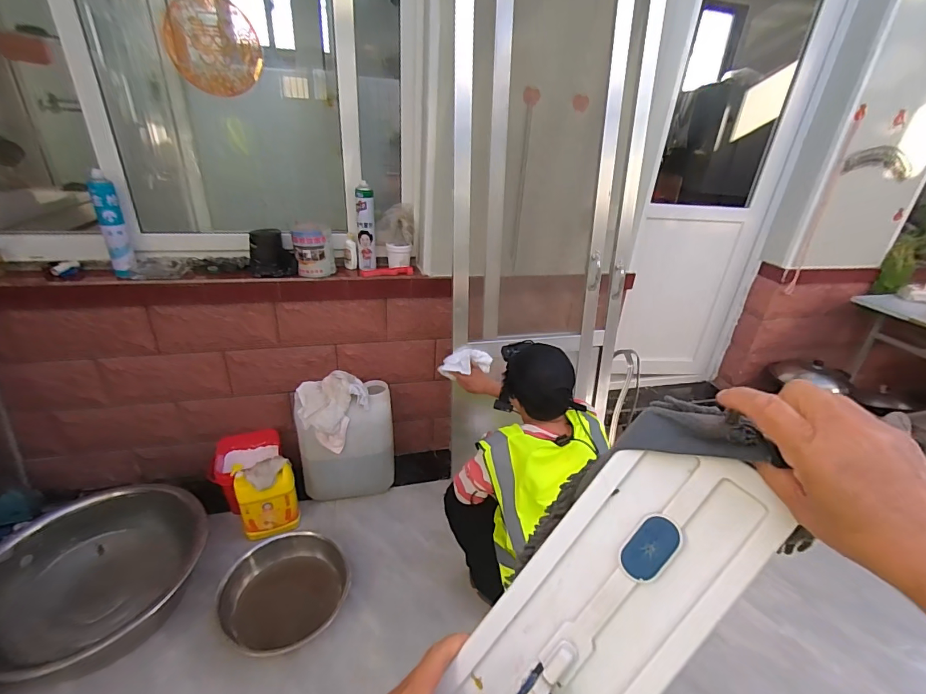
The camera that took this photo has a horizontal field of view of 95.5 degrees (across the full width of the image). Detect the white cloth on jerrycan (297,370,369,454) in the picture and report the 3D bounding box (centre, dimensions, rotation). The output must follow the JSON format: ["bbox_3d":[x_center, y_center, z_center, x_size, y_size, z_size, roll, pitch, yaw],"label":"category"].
[{"bbox_3d":[-0.501,0.235,1.618,0.189,0.219,0.236,27,35,37],"label":"white cloth on jerrycan"}]

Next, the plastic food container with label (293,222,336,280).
[{"bbox_3d":[-0.539,-0.356,1.535,0.133,0.179,0.136,-5,29,-17],"label":"plastic food container with label"}]

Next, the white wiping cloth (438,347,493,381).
[{"bbox_3d":[0.006,0.058,1.545,0.194,0.108,0.053,-13,28,3],"label":"white wiping cloth"}]

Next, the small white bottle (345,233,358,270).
[{"bbox_3d":[-0.434,-0.369,1.623,0.049,0.130,0.048,-3,28,-13],"label":"small white bottle"}]

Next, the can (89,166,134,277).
[{"bbox_3d":[-1.097,-0.373,1.320,0.067,0.304,0.068,-17,34,-34],"label":"can"}]

